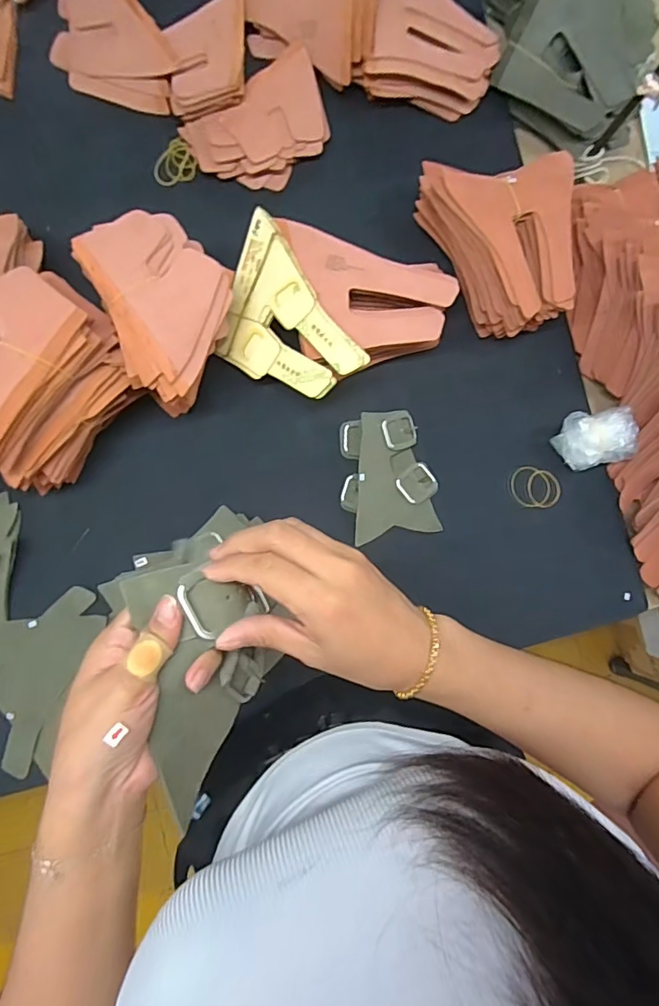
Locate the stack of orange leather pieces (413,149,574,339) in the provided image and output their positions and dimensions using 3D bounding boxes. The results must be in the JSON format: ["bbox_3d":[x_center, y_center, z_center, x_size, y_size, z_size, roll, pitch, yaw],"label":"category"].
[{"bbox_3d":[0.203,-0.307,0.628,0.171,0.079,0.202,-3,87,-6],"label":"stack of orange leather pieces"}]

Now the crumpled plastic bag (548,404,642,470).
[{"bbox_3d":[0.332,-0.081,0.632,0.097,0.039,0.071,-13,88,-7],"label":"crumpled plastic bag"}]

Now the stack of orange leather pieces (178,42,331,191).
[{"bbox_3d":[-0.077,-0.464,0.629,0.182,0.032,0.114,-36,91,-7],"label":"stack of orange leather pieces"}]

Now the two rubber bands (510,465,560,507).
[{"bbox_3d":[0.264,-0.020,0.656,0.059,0.004,0.053,0,92,13],"label":"two rubber bands"}]

